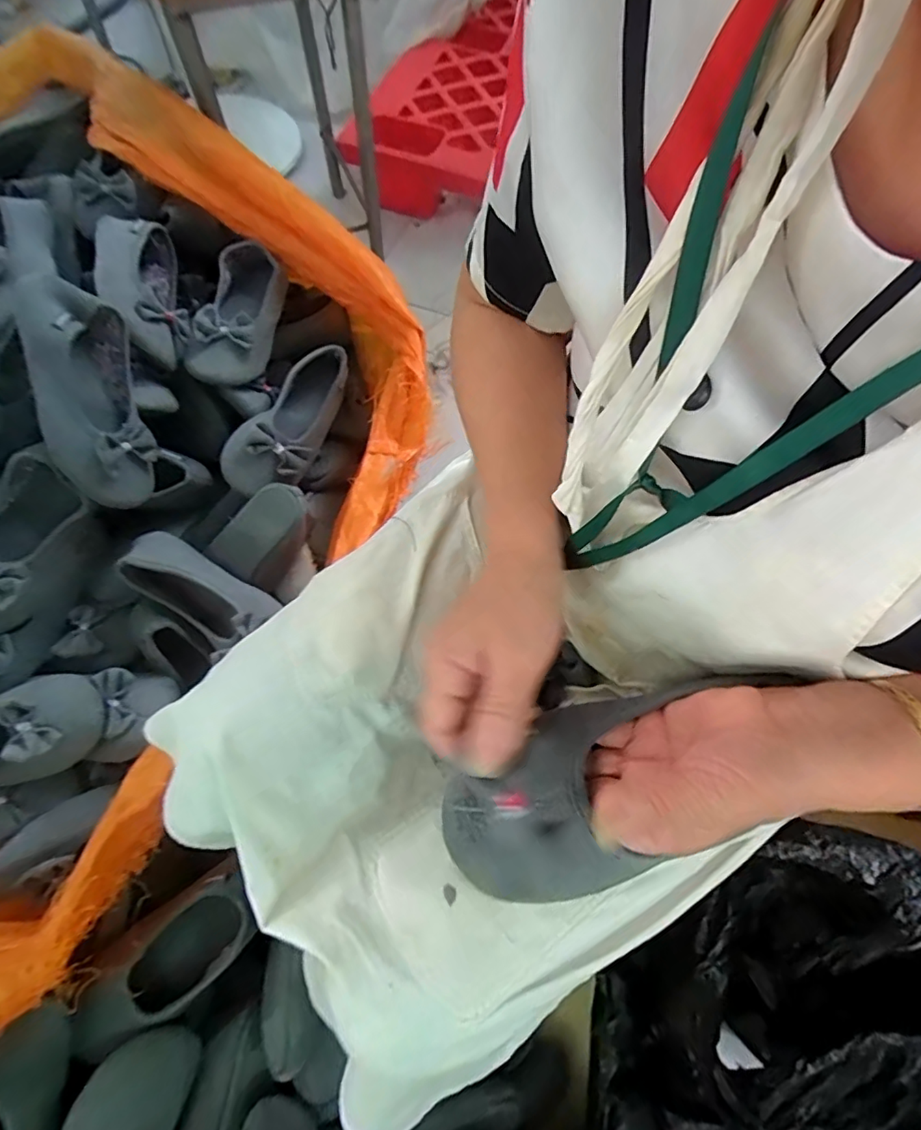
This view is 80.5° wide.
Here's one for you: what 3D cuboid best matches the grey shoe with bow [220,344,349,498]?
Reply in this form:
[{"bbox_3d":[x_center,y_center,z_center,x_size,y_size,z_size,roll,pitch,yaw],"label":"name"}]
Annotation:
[{"bbox_3d":[-0.211,-0.181,0.697,0.080,0.063,0.228,29,69,10],"label":"grey shoe with bow"}]

